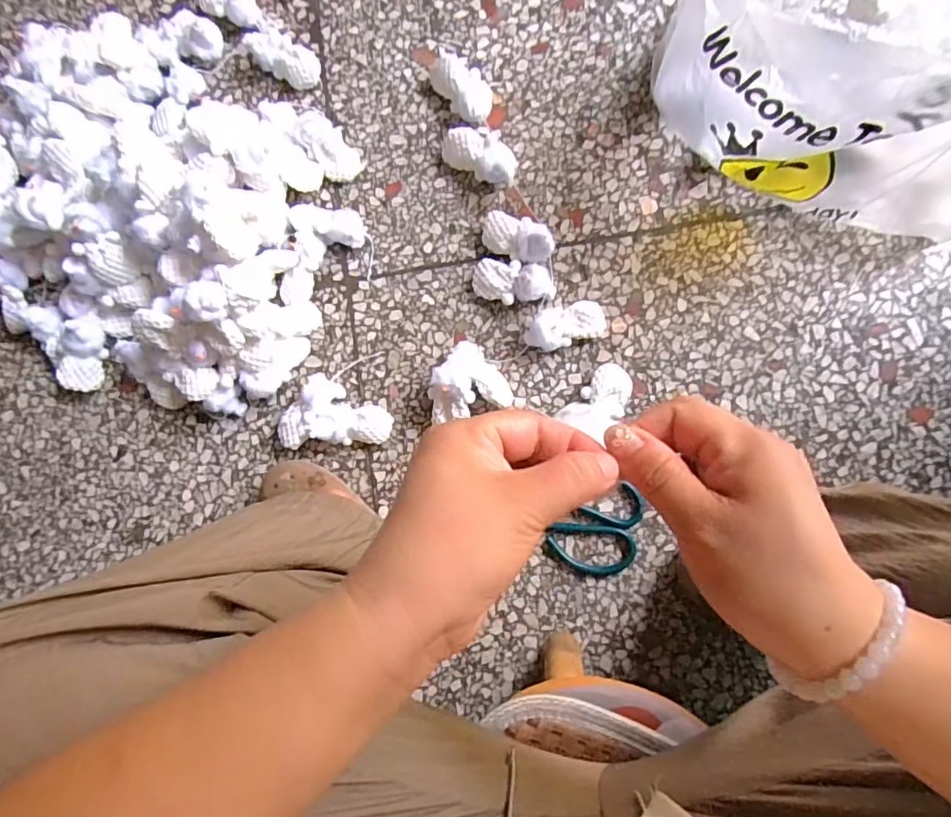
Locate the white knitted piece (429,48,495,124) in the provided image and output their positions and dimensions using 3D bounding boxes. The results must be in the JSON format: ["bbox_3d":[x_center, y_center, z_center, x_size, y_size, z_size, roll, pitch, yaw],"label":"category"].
[{"bbox_3d":[-0.016,-0.379,0.635,0.048,0.035,0.104,-35,82,1],"label":"white knitted piece"}]

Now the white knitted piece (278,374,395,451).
[{"bbox_3d":[-0.158,0.003,0.609,0.122,0.035,0.077,-4,84,5],"label":"white knitted piece"}]

